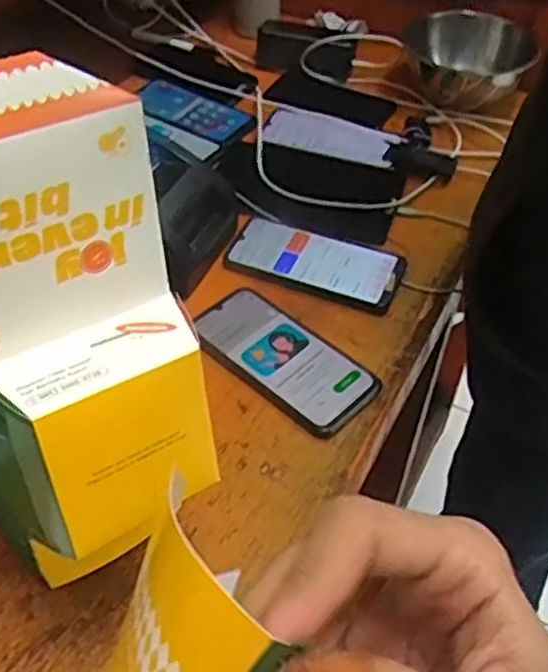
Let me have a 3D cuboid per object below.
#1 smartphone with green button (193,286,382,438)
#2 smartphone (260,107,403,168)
[{"bbox_3d":[0.007,0.018,0.652,0.168,0.012,0.083,34,53,27],"label":"smartphone with green button"},{"bbox_3d":[0.068,-0.244,0.899,0.165,0.010,0.069,17,55,18],"label":"smartphone"}]

